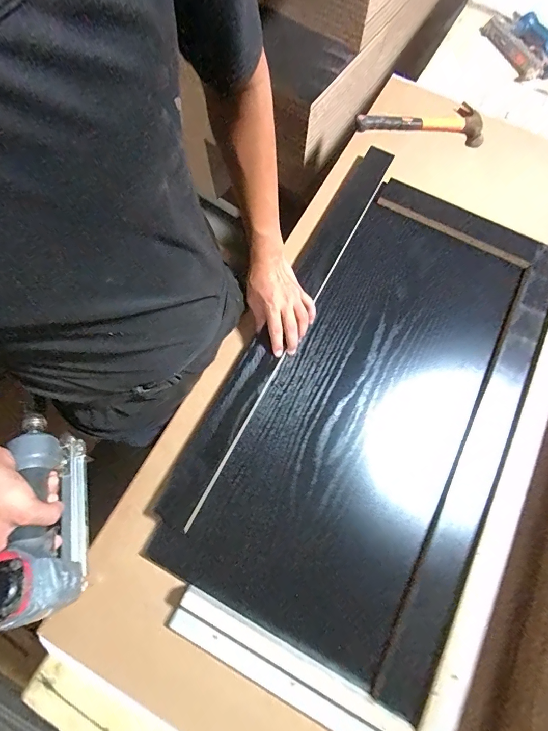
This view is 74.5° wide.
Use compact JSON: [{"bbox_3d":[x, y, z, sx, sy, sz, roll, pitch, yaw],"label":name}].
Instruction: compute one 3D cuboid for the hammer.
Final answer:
[{"bbox_3d":[0.323,-0.555,0.809,0.283,0.039,0.112,6,73,0],"label":"hammer"}]

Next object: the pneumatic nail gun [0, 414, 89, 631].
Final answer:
[{"bbox_3d":[-0.273,0.172,0.444,0.055,0.170,0.216,-12,72,-3],"label":"pneumatic nail gun"}]

